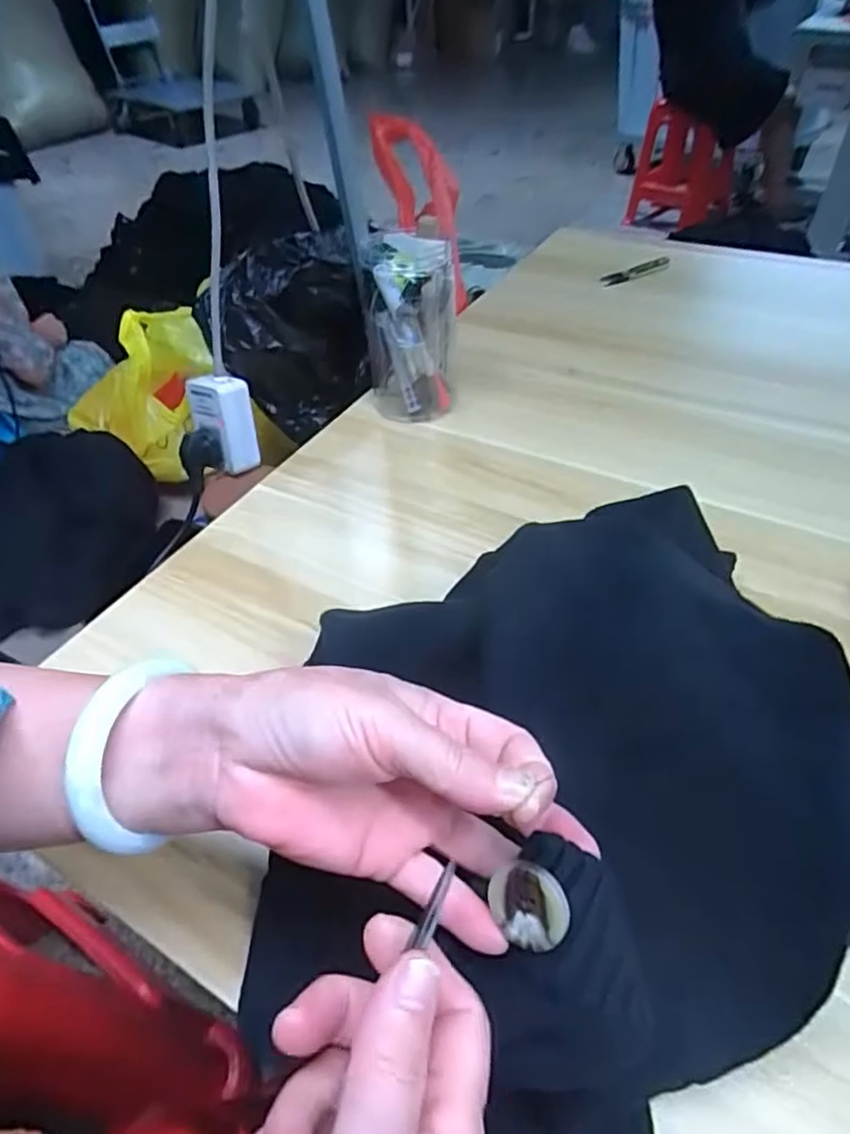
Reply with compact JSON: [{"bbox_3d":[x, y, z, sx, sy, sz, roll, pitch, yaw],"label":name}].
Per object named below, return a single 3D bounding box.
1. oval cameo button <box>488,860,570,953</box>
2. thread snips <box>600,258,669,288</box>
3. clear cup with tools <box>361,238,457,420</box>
[{"bbox_3d":[0.033,0.107,0.206,0.024,0.004,0.025,-37,74,24],"label":"oval cameo button"},{"bbox_3d":[0.273,-0.384,0.845,0.097,0.011,0.018,-18,47,-11],"label":"thread snips"},{"bbox_3d":[-0.011,-0.218,0.609,0.083,0.153,0.069,-10,46,-3],"label":"clear cup with tools"}]

